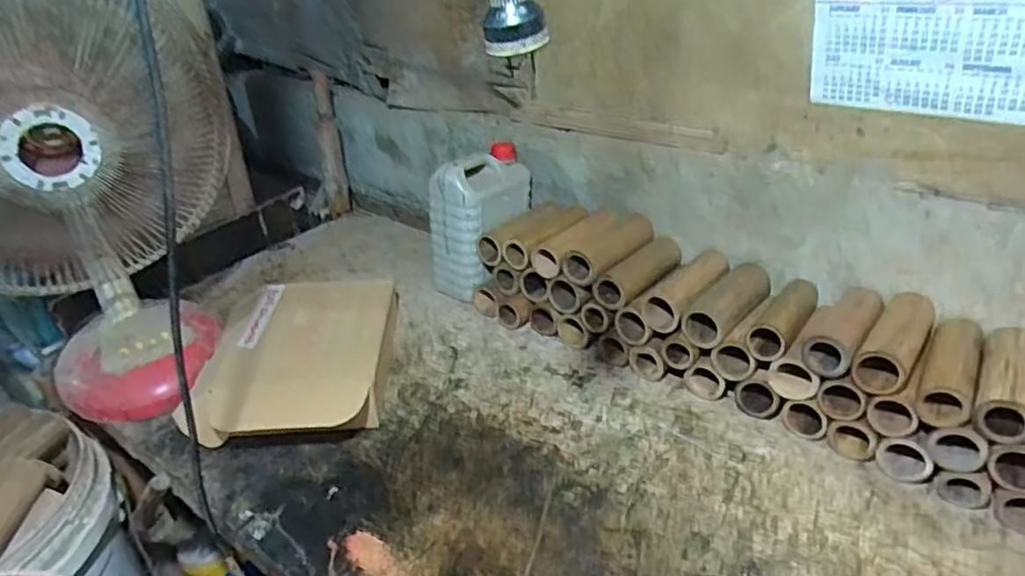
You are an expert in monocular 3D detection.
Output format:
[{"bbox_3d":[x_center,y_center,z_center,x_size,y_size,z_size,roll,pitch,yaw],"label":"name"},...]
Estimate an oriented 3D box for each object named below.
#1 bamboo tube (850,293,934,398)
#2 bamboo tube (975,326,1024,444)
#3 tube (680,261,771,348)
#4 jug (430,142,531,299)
[{"bbox_3d":[0.466,0.062,0.782,0.056,0.050,0.178,20,36,34],"label":"bamboo tube"},{"bbox_3d":[0.554,0.100,0.720,0.054,0.052,0.178,18,35,32],"label":"bamboo tube"},{"bbox_3d":[0.306,0.020,0.893,0.066,0.055,0.182,20,36,34],"label":"tube"},{"bbox_3d":[-0.048,-0.113,1.112,0.112,0.233,0.173,14,33,26],"label":"jug"}]

